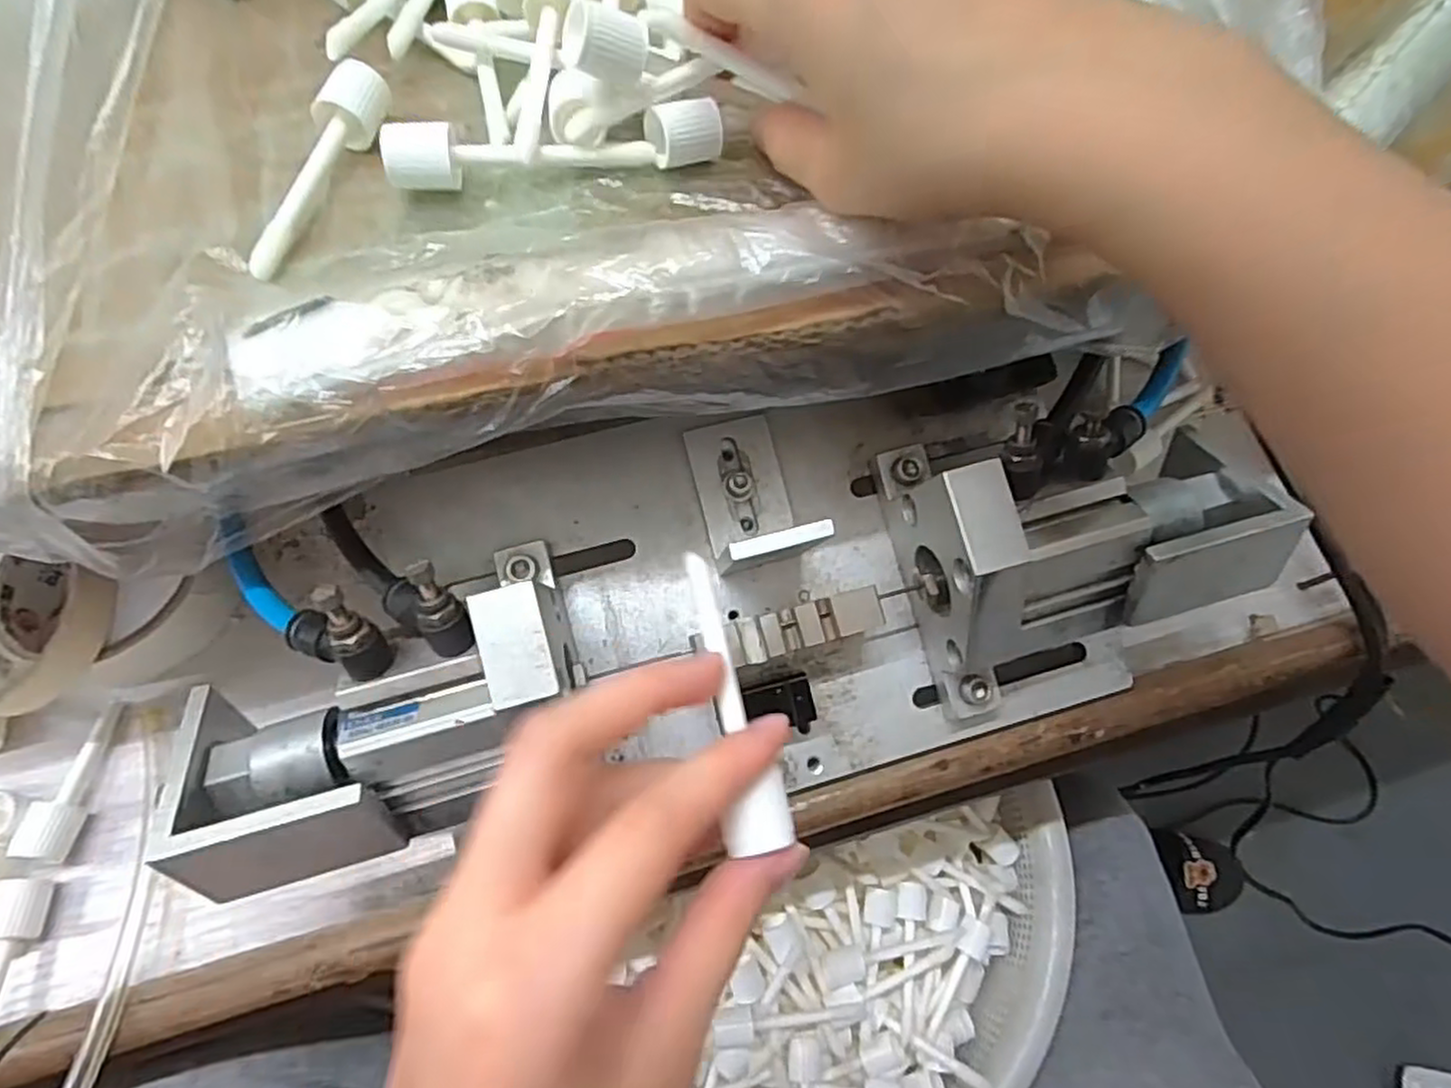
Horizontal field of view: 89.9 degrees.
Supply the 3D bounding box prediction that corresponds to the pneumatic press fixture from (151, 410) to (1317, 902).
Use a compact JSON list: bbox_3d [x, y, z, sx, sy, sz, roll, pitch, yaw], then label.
[{"bbox_3d":[0.008,0.020,0.276,0.374,0.101,0.137,-12,66,-5],"label":"pneumatic press fixture"}]

